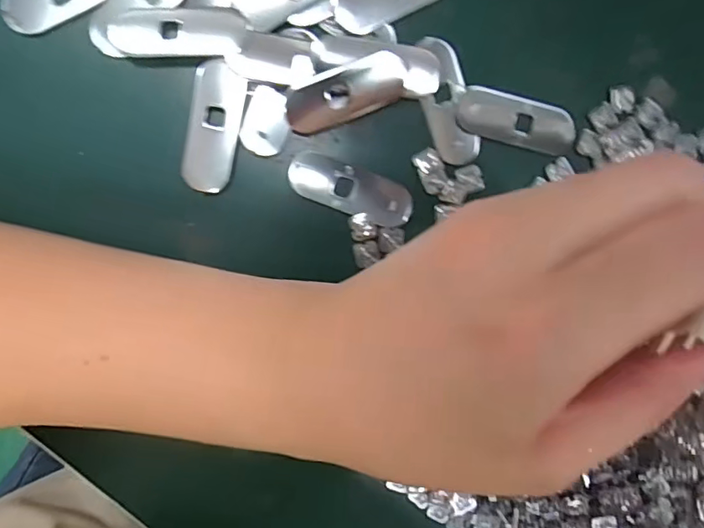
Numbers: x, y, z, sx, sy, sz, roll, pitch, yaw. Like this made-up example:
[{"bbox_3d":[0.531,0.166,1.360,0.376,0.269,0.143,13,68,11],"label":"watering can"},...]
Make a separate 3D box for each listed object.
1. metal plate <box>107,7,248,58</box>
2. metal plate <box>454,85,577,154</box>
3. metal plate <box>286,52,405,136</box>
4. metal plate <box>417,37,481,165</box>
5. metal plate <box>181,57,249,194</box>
[{"bbox_3d":[-0.066,-0.089,0.201,0.050,0.004,0.019,-1,97,-4],"label":"metal plate"},{"bbox_3d":[0.068,-0.059,0.216,0.049,0.004,0.019,13,95,-5],"label":"metal plate"},{"bbox_3d":[-0.002,-0.068,0.208,0.049,0.004,0.019,-23,98,-1],"label":"metal plate"},{"bbox_3d":[0.038,-0.065,0.213,0.018,0.004,0.050,-17,97,-2],"label":"metal plate"},{"bbox_3d":[-0.054,-0.053,0.206,0.020,0.004,0.049,11,96,-5],"label":"metal plate"}]

